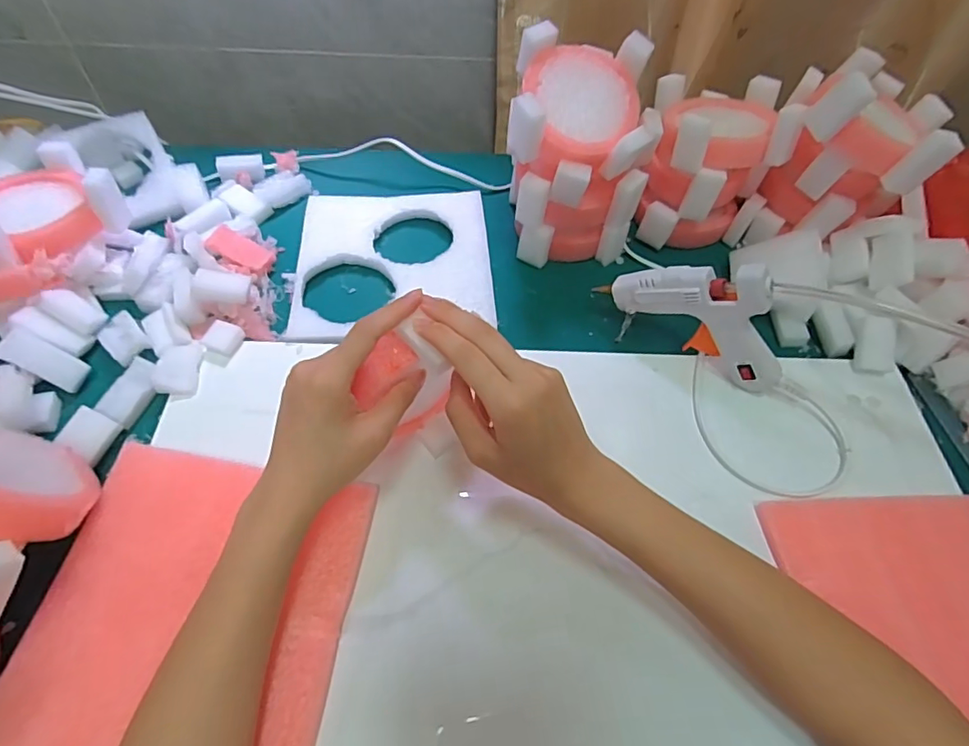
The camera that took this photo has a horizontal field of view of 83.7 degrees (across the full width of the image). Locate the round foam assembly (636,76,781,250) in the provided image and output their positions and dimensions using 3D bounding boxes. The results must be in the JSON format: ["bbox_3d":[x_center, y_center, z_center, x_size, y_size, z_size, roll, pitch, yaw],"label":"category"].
[{"bbox_3d":[0.210,-0.201,0.521,0.117,0.115,0.124,15,56,7],"label":"round foam assembly"}]

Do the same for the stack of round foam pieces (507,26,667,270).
[{"bbox_3d":[0.079,-0.187,0.480,0.116,0.167,0.098,2,55,-1],"label":"stack of round foam pieces"}]

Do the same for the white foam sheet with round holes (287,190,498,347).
[{"bbox_3d":[-0.082,-0.107,0.502,0.173,0.012,0.175,-3,55,-5],"label":"white foam sheet with round holes"}]

